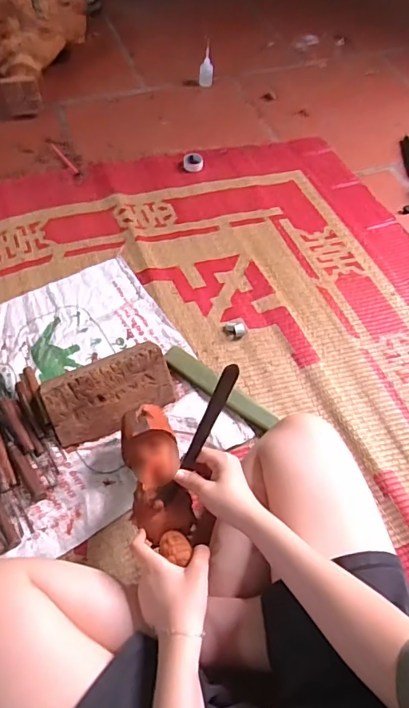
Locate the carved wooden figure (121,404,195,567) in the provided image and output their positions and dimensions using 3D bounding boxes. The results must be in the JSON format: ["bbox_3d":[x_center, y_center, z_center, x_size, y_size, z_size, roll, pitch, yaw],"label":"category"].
[{"bbox_3d":[-0.067,0.169,0.649,0.076,0.054,0.249,-12,36,-11],"label":"carved wooden figure"}]

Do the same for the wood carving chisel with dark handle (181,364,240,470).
[{"bbox_3d":[0.007,0.077,0.576,0.019,0.011,0.141,27,103,13],"label":"wood carving chisel with dark handle"}]

